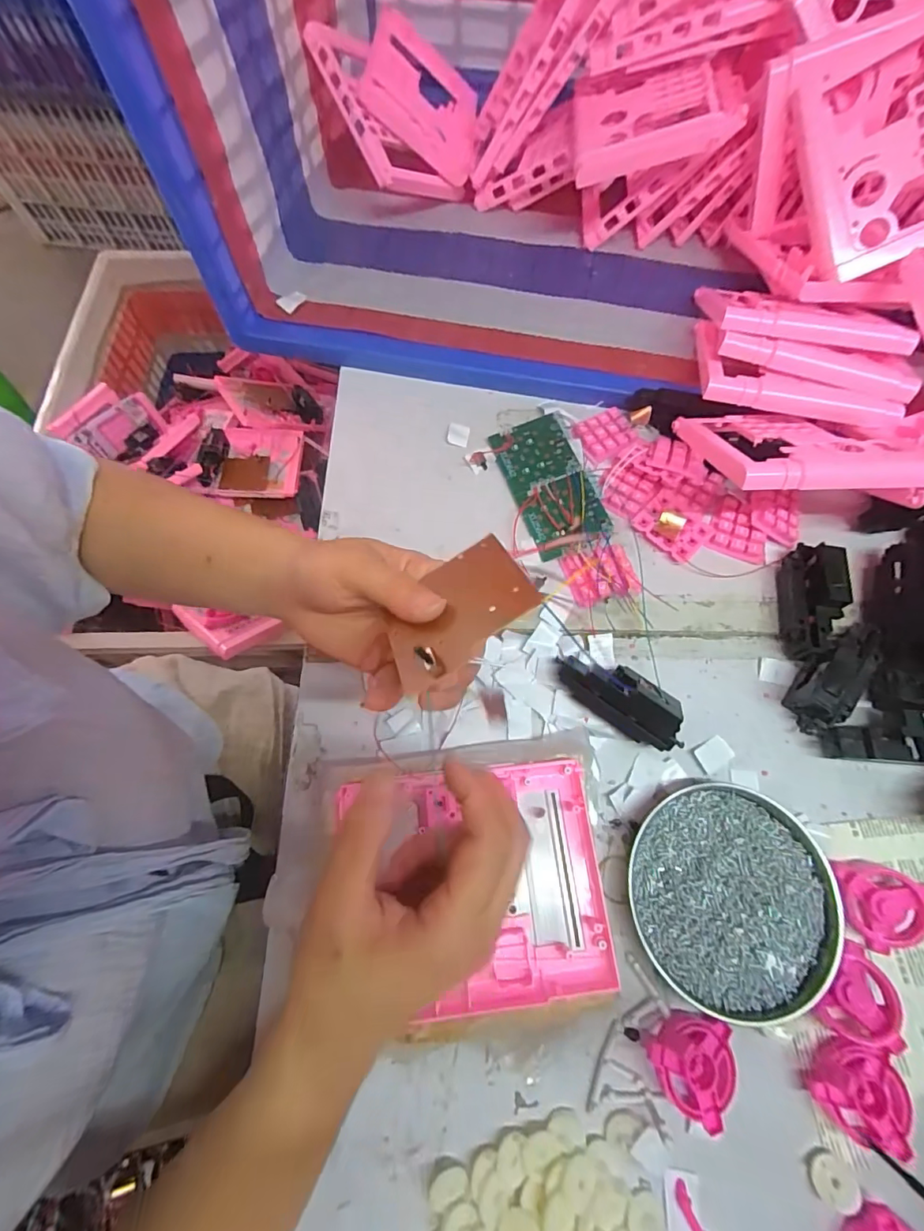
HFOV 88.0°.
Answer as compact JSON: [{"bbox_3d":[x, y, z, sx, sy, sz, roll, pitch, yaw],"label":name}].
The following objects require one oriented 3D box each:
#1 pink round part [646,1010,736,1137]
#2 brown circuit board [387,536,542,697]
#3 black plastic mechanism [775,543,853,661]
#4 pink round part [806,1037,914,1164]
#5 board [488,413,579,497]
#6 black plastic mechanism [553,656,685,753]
[{"bbox_3d":[0.144,0.272,0.292,0.050,0.022,0.052,0,69,0],"label":"pink round part"},{"bbox_3d":[-0.004,-0.005,0.231,0.070,0.006,0.072,-33,37,4],"label":"brown circuit board"},{"bbox_3d":[0.285,-0.012,0.386,0.037,0.030,0.099,13,71,4],"label":"black plastic mechanism"},{"bbox_3d":[0.242,0.287,0.286,0.054,0.021,0.045,32,72,11],"label":"pink round part"},{"bbox_3d":[0.067,-0.154,0.454,0.066,0.011,0.072,-19,70,-7],"label":"board"},{"bbox_3d":[0.121,0.061,0.364,0.097,0.030,0.040,33,72,12],"label":"black plastic mechanism"}]

